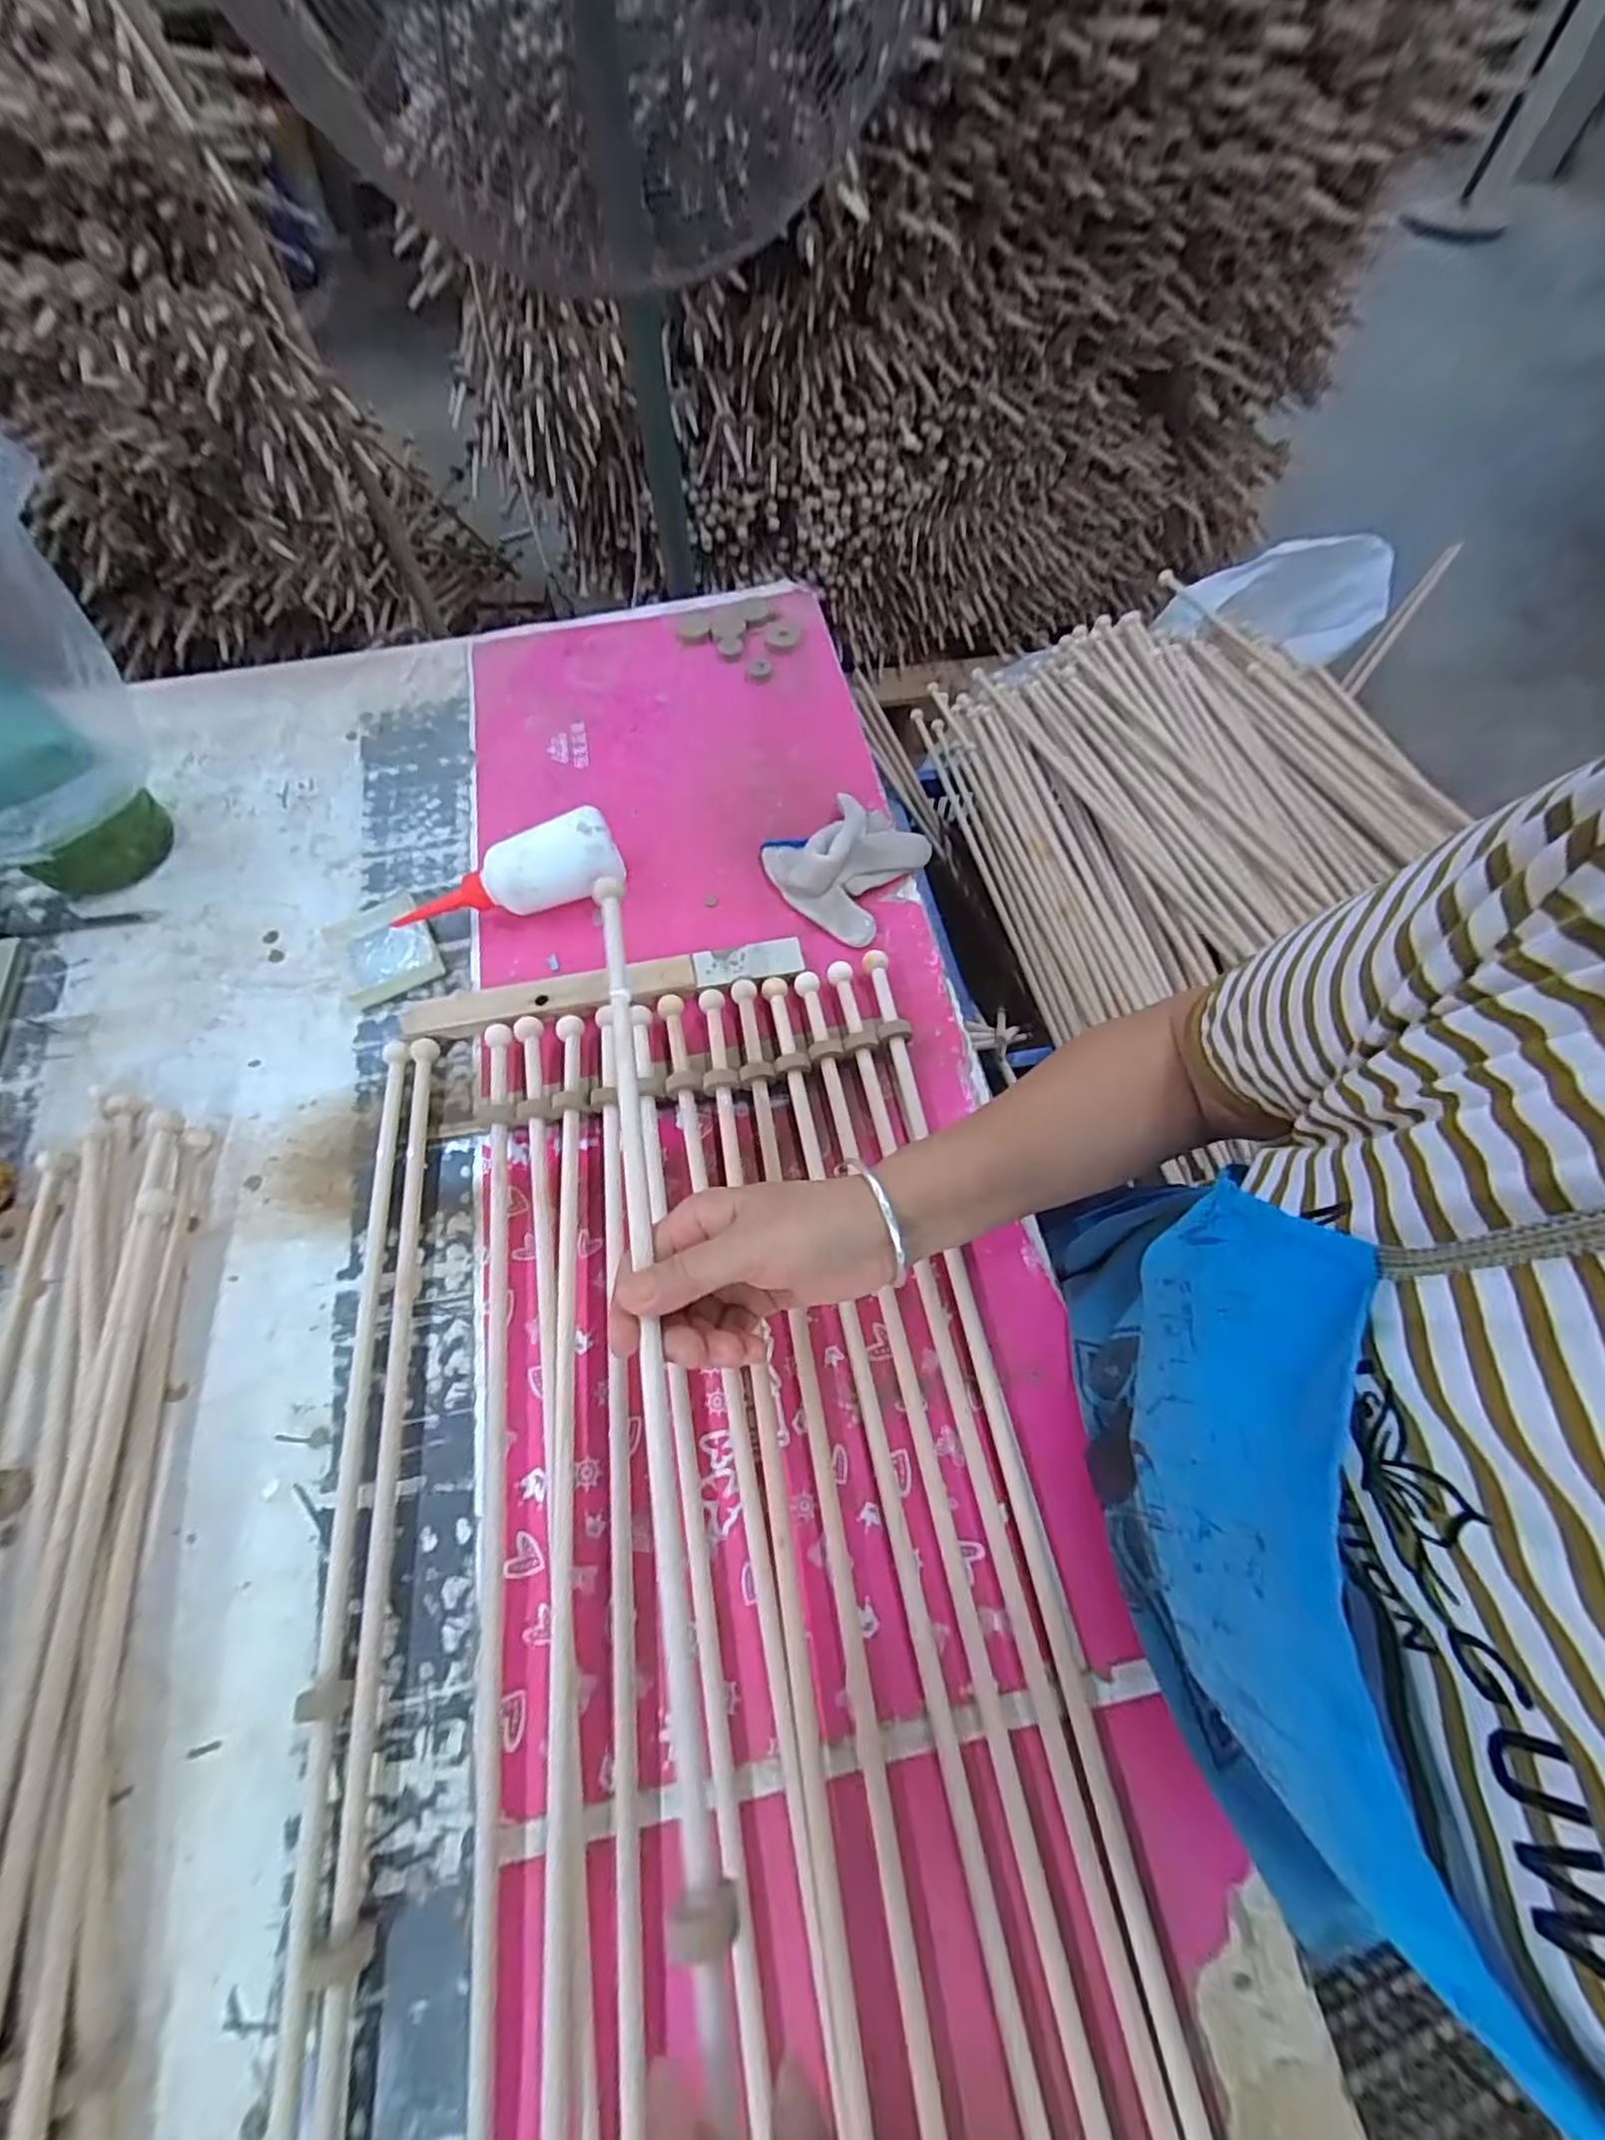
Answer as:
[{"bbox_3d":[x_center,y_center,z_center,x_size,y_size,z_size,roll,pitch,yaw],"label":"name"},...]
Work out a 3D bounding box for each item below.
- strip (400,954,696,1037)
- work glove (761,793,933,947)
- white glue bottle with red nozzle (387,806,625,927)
[{"bbox_3d":[-0.186,-0.055,0.518,0.213,0.009,0.033,-8,74,-3],"label":"strip"},{"bbox_3d":[0.029,-0.171,0.564,0.117,0.043,0.112,31,69,15],"label":"work glove"},{"bbox_3d":[-0.227,-0.144,0.540,0.178,0.061,0.049,-18,65,-7],"label":"white glue bottle with red nozzle"}]

